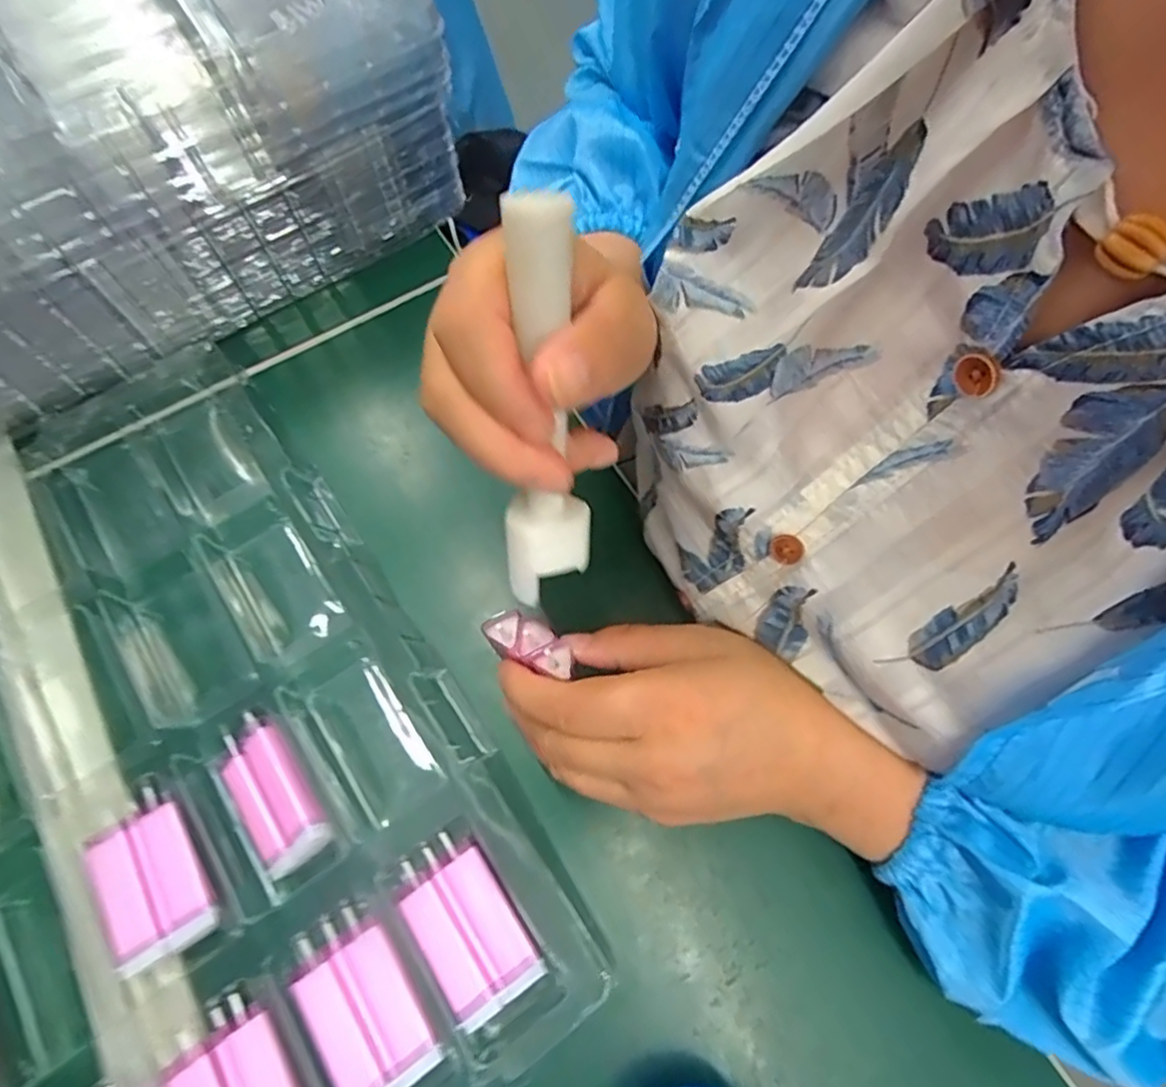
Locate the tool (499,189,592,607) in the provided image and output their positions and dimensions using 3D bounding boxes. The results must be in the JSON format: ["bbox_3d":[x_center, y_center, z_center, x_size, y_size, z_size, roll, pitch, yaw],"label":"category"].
[{"bbox_3d":[-0.014,-0.036,0.203,0.028,0.130,0.014,-4,37,-1],"label":"tool"}]

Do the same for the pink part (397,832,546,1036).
[{"bbox_3d":[-0.051,0.162,0.272,0.040,0.014,0.067,-34,71,-13],"label":"pink part"}]

